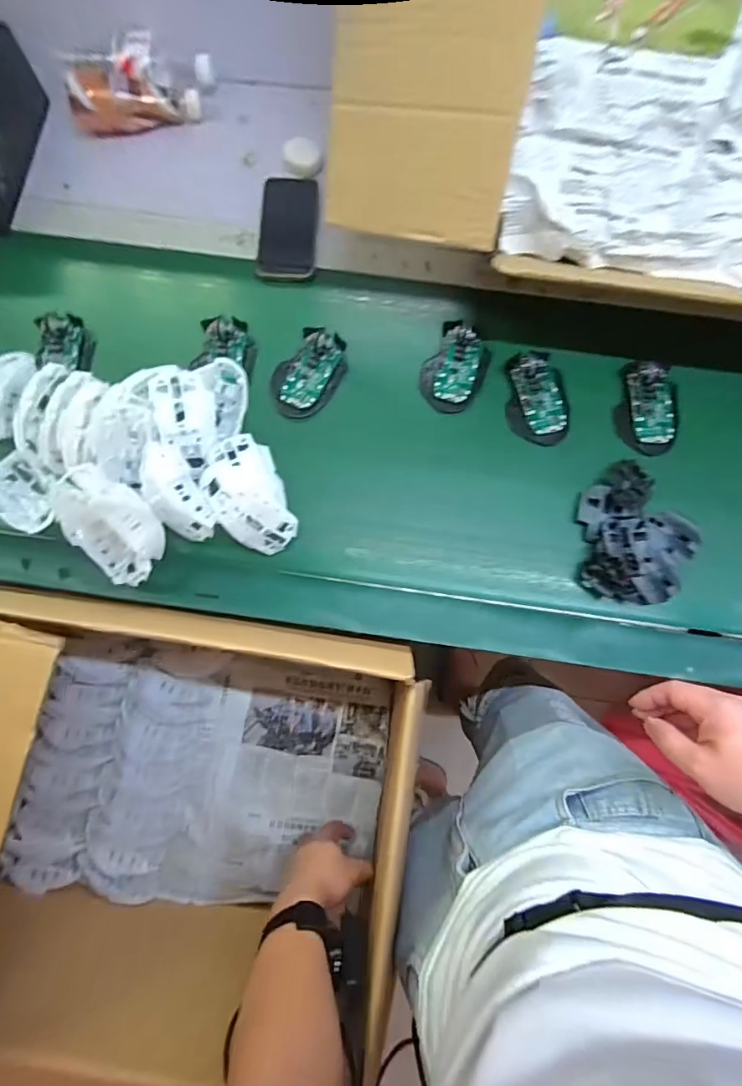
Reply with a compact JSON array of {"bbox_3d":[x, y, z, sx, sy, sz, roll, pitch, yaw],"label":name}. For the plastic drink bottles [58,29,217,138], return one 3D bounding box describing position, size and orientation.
[{"bbox_3d":[-0.310,-0.625,0.640,0.195,0.069,0.113,-23,79,-3],"label":"plastic drink bottles"}]

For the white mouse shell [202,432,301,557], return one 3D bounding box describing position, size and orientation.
[{"bbox_3d":[-0.135,-0.054,0.529,0.075,0.060,0.131,-22,79,-3],"label":"white mouse shell"}]

